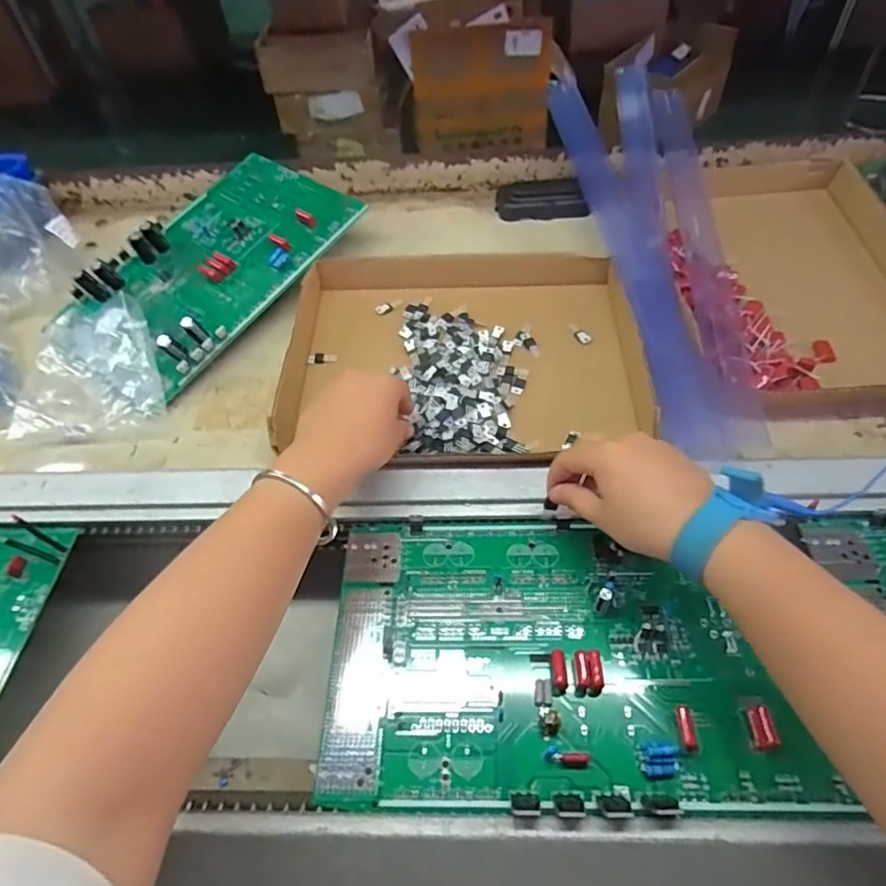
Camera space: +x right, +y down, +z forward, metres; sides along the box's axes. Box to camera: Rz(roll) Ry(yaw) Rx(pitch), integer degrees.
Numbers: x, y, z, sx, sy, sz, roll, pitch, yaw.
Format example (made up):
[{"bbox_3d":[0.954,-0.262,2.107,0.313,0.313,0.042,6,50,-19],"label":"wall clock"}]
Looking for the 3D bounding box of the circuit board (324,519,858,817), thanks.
[{"bbox_3d":[0.070,0.131,0.369,0.279,0.014,0.177,-1,50,4],"label":"circuit board"}]

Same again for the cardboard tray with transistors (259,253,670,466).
[{"bbox_3d":[0.019,-0.089,0.538,0.322,0.037,0.255,-6,49,0],"label":"cardboard tray with transistors"}]

